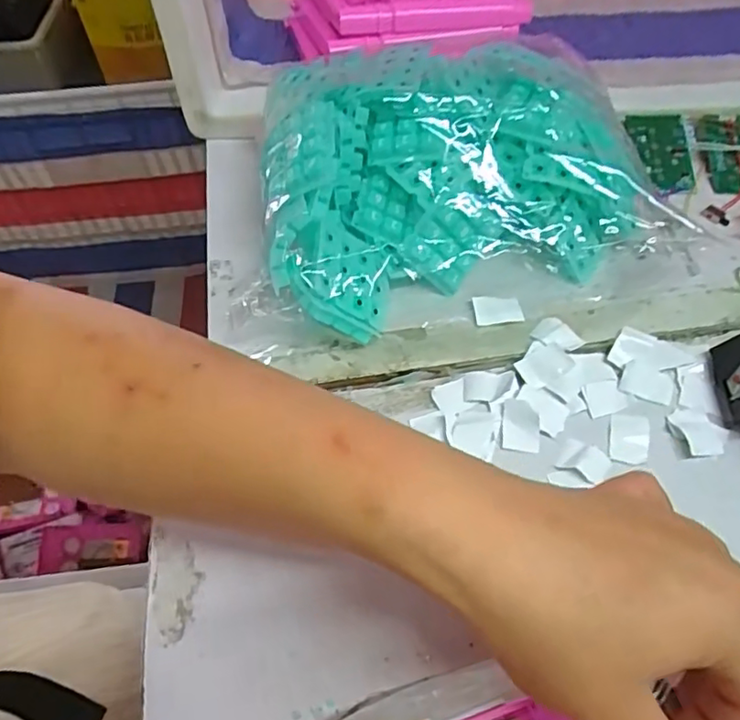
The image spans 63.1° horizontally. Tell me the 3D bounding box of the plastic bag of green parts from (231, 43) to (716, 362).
[{"bbox_3d":[0.055,-0.116,0.388,0.282,0.091,0.181,-14,55,-8],"label":"plastic bag of green parts"}]

